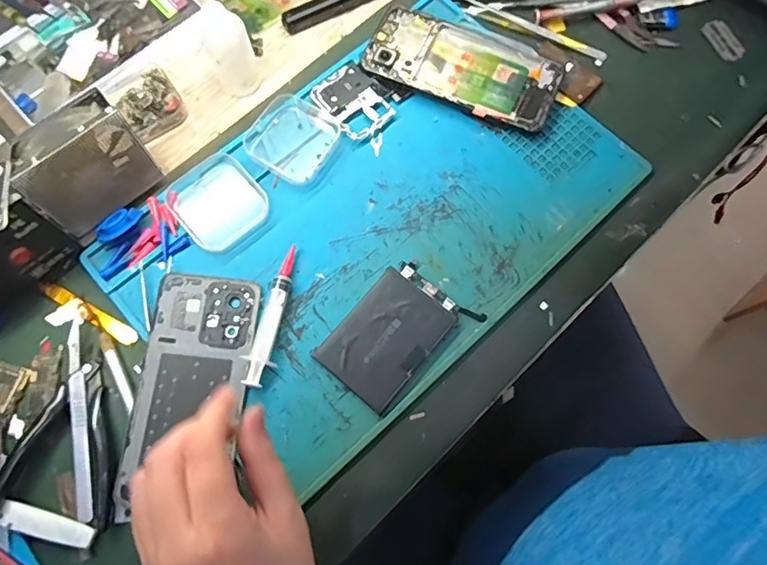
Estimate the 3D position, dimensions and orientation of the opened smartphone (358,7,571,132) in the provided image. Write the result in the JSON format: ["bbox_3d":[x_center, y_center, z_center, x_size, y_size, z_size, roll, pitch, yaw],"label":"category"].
[{"bbox_3d":[0.066,-0.181,0.447,0.158,0.012,0.078,25,74,8],"label":"opened smartphone"}]

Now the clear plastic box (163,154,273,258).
[{"bbox_3d":[-0.128,-0.062,0.409,0.064,0.013,0.072,-44,77,-12],"label":"clear plastic box"}]

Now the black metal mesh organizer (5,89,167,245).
[{"bbox_3d":[-0.209,-0.079,0.376,0.029,0.084,0.081,39,76,12],"label":"black metal mesh organizer"}]

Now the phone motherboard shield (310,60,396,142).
[{"bbox_3d":[-0.026,-0.151,0.441,0.047,0.005,0.069,-34,75,-10],"label":"phone motherboard shield"}]

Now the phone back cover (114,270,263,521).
[{"bbox_3d":[-0.131,0.070,0.368,0.074,0.010,0.159,4,72,2],"label":"phone back cover"}]

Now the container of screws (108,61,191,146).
[{"bbox_3d":[-0.196,-0.151,0.441,0.049,0.018,0.053,-39,76,-11],"label":"container of screws"}]

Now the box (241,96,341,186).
[{"bbox_3d":[-0.074,-0.116,0.426,0.068,0.014,0.067,26,74,8],"label":"box"}]

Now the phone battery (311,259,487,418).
[{"bbox_3d":[0.006,0.036,0.380,0.066,0.008,0.098,40,76,12],"label":"phone battery"}]

